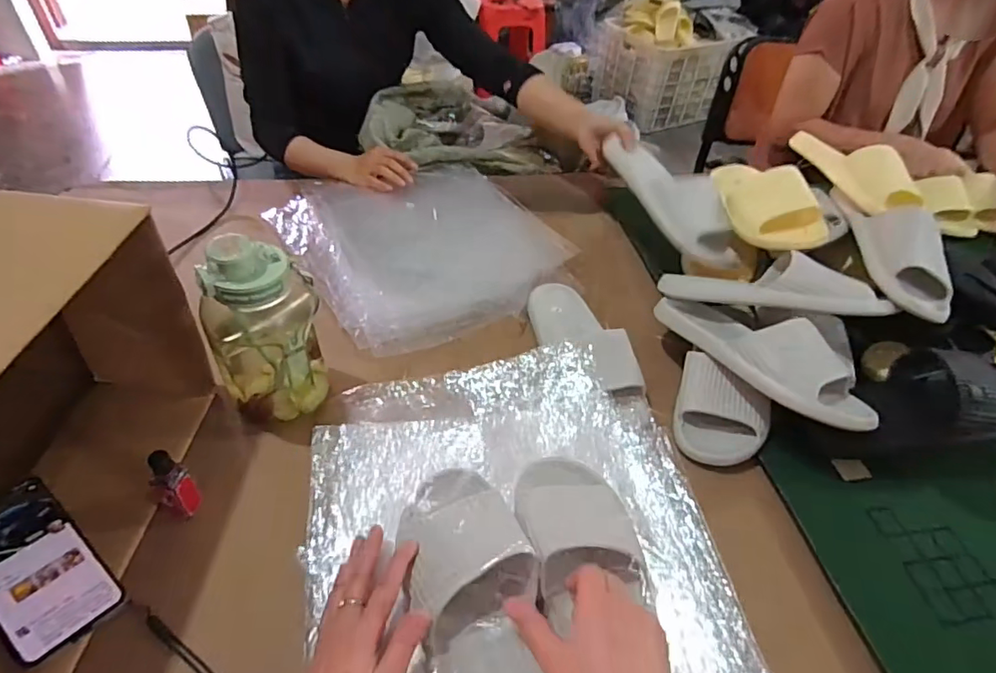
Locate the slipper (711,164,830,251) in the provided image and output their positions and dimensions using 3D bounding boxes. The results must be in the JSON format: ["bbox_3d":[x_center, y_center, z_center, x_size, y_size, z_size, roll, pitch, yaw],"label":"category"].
[{"bbox_3d":[0.399,-0.199,0.810,0.070,0.117,0.206,22,45,-39],"label":"slipper"}]

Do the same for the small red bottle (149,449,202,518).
[{"bbox_3d":[-0.299,0.140,0.504,0.023,0.091,0.028,35,52,26],"label":"small red bottle"}]

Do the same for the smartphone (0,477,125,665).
[{"bbox_3d":[-0.393,0.190,0.459,0.154,0.012,0.073,38,43,18],"label":"smartphone"}]

